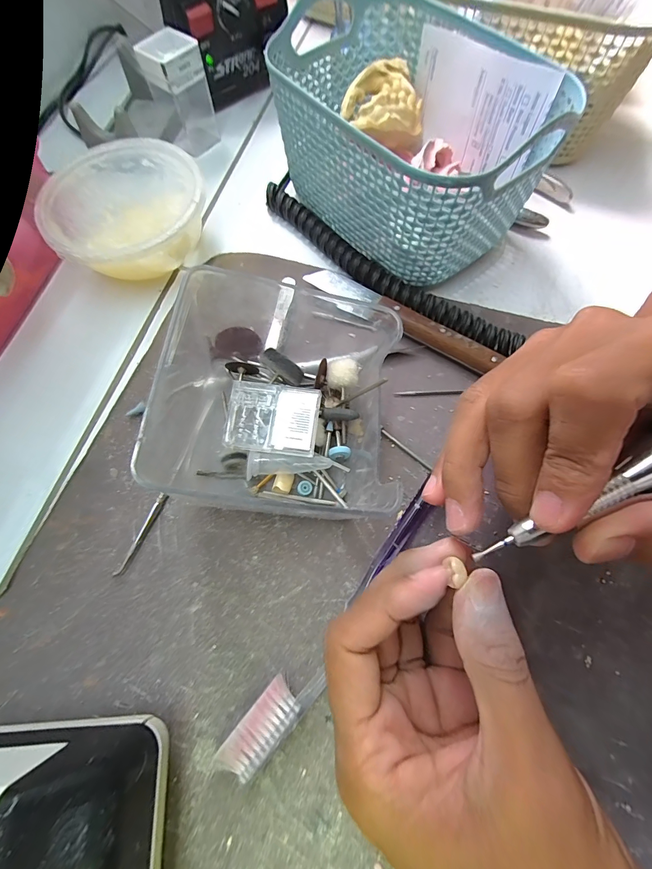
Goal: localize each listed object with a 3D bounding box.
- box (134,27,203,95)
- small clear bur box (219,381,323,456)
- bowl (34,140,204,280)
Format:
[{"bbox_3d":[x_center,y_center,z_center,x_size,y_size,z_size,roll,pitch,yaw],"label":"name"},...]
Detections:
[{"bbox_3d":[-0.113,-0.271,0.257,0.035,0.017,0.035,38,74,14],"label":"box"},{"bbox_3d":[-0.027,-0.009,0.179,0.046,0.013,0.035,8,69,3],"label":"small clear bur box"},{"bbox_3d":[-0.127,-0.140,0.239,0.098,0.041,0.100,0,69,0],"label":"bowl"}]

